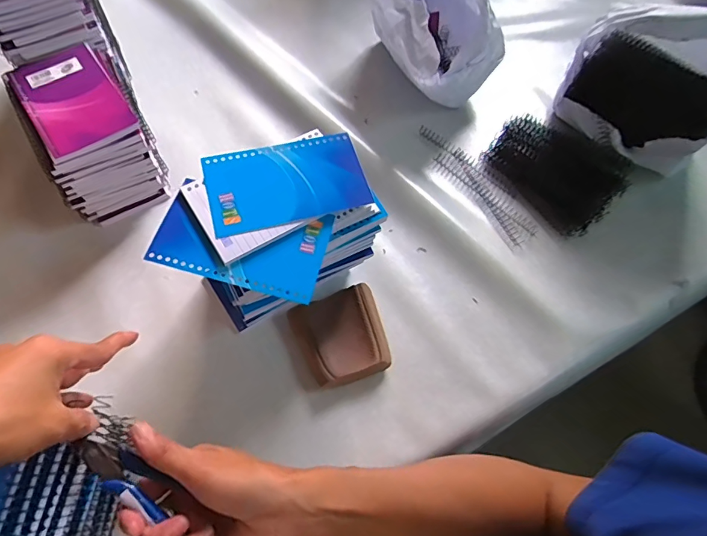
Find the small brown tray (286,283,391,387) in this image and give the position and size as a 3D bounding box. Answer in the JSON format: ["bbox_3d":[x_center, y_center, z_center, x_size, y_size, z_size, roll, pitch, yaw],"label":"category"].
[{"bbox_3d":[-0.013,0.070,0.441,0.085,0.021,0.088,-16,68,-10],"label":"small brown tray"}]

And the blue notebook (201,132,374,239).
[{"bbox_3d":[-0.055,-0.073,0.364,0.128,0.006,0.077,-15,68,-10],"label":"blue notebook"}]

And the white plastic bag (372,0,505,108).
[{"bbox_3d":[0.098,-0.322,0.552,0.134,0.144,0.214,-22,69,-12],"label":"white plastic bag"}]

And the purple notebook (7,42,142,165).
[{"bbox_3d":[-0.271,-0.164,0.419,0.081,0.007,0.128,-31,71,-17],"label":"purple notebook"}]

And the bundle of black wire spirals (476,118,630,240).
[{"bbox_3d":[0.252,-0.127,0.543,0.156,0.023,0.124,41,70,14],"label":"bundle of black wire spirals"}]

